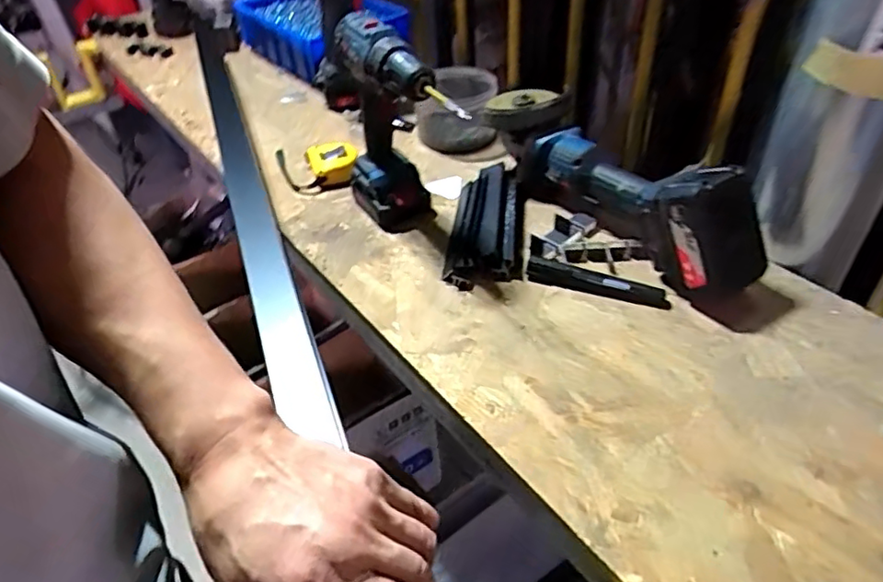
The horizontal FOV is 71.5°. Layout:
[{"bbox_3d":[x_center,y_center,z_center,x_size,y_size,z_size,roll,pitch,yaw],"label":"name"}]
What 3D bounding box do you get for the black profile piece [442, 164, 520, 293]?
[{"bbox_3d":[0.051,-0.086,0.706,0.073,0.032,0.216,2,42,8],"label":"black profile piece"}]

